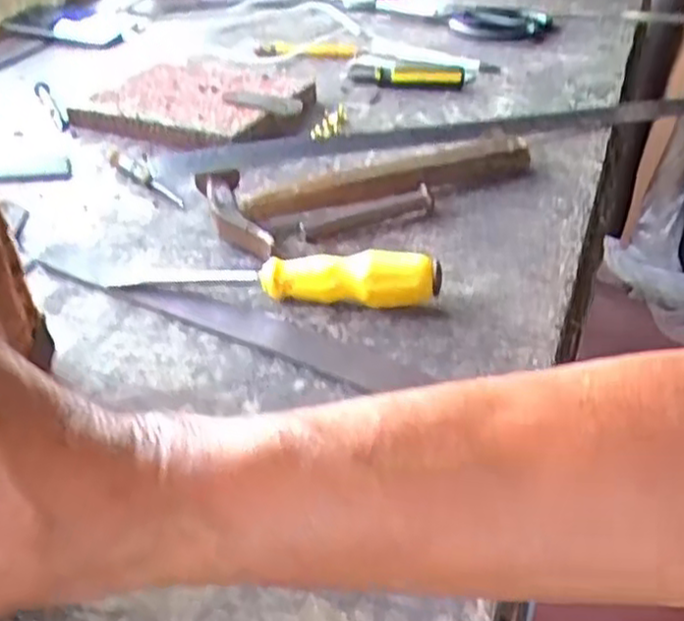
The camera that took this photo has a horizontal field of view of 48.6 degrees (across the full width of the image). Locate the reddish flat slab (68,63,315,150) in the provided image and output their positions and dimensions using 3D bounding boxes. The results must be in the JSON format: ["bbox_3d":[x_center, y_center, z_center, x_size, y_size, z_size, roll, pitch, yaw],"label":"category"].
[{"bbox_3d":[-0.127,-0.186,0.676,0.189,0.021,0.134,13,39,20],"label":"reddish flat slab"}]

